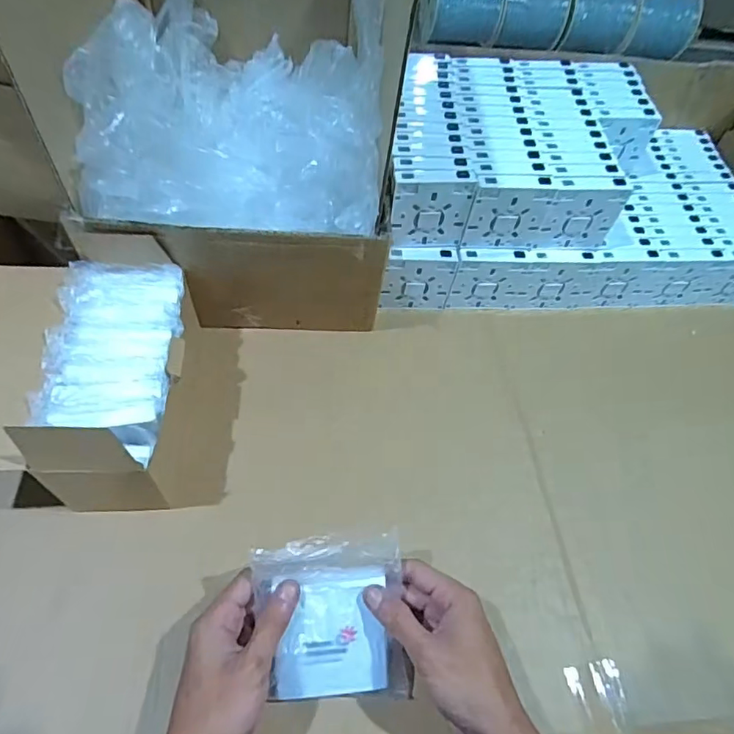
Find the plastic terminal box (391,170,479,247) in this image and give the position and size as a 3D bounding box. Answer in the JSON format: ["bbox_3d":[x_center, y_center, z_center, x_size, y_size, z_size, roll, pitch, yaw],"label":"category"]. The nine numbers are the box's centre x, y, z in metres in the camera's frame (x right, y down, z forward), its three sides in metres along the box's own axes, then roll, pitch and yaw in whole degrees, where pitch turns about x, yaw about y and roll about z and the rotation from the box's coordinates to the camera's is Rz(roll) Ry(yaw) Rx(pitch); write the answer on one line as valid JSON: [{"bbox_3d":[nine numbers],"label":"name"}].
[{"bbox_3d":[0.068,-0.170,0.552,0.084,0.086,0.020,-5,54,-8],"label":"plastic terminal box"}]

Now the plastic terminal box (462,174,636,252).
[{"bbox_3d":[0.199,-0.171,0.569,0.173,0.087,0.021,-1,54,-5],"label":"plastic terminal box"}]

